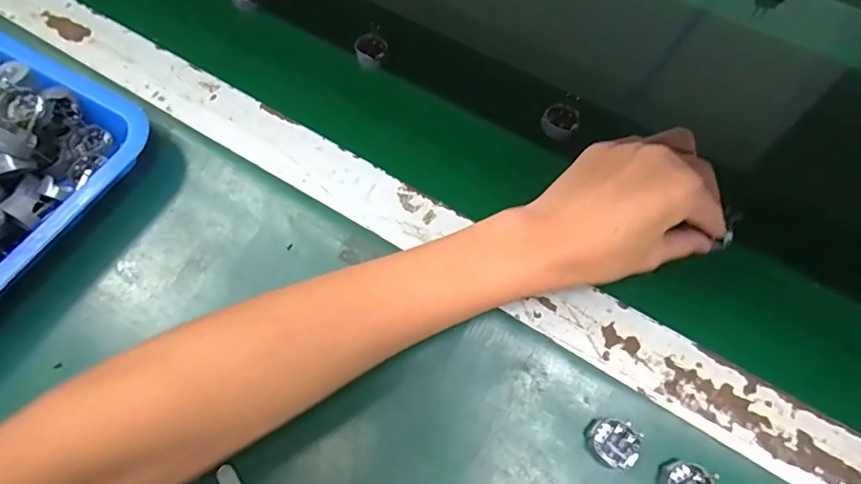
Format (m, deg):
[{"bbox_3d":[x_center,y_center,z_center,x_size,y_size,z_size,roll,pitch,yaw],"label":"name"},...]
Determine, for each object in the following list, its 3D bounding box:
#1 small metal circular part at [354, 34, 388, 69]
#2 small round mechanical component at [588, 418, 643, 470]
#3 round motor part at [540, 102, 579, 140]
[{"bbox_3d":[-0.052,-0.166,0.432,0.026,0.021,0.020,-7,64,-4],"label":"small metal circular part"},{"bbox_3d":[0.106,0.116,0.286,0.027,0.010,0.026,0,64,0],"label":"small round mechanical component"},{"bbox_3d":[0.104,-0.096,0.398,0.028,0.011,0.028,0,64,0],"label":"round motor part"}]

